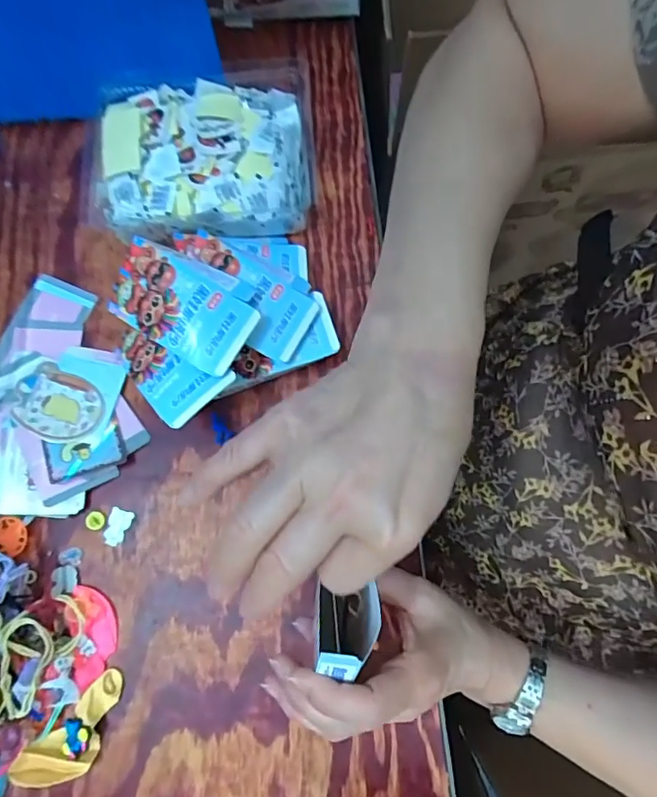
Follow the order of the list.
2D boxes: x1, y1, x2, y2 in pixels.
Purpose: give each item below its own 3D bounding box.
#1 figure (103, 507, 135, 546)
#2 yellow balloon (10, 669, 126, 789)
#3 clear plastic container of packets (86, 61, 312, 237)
[{"bbox_3d":[-0.181,0.110,0.428,0.019,0.004,0.030,17,76,6],"label":"figure"},{"bbox_3d":[-0.195,0.262,0.388,0.043,0.012,0.099,44,80,11],"label":"yellow balloon"},{"bbox_3d":[-0.130,-0.233,0.493,0.223,0.052,0.166,-6,75,0],"label":"clear plastic container of packets"}]

